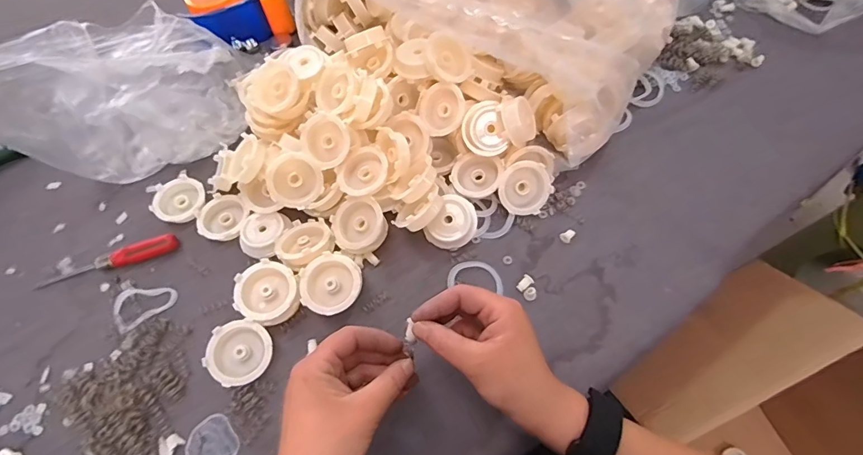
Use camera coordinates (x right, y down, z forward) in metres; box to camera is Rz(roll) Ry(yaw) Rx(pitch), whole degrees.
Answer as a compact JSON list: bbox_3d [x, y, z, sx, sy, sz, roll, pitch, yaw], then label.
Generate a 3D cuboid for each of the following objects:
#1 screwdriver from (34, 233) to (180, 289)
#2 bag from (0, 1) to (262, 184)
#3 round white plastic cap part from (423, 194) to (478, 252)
[{"bbox_3d":[-0.330,0.035,0.446,0.141,0.019,0.020,-14,59,-5],"label":"screwdriver"},{"bbox_3d":[-0.320,-0.151,0.477,0.255,0.152,0.133,-32,62,-15],"label":"bag"},{"bbox_3d":[0.022,-0.003,0.439,0.044,0.013,0.053,39,82,-6],"label":"round white plastic cap part"}]

